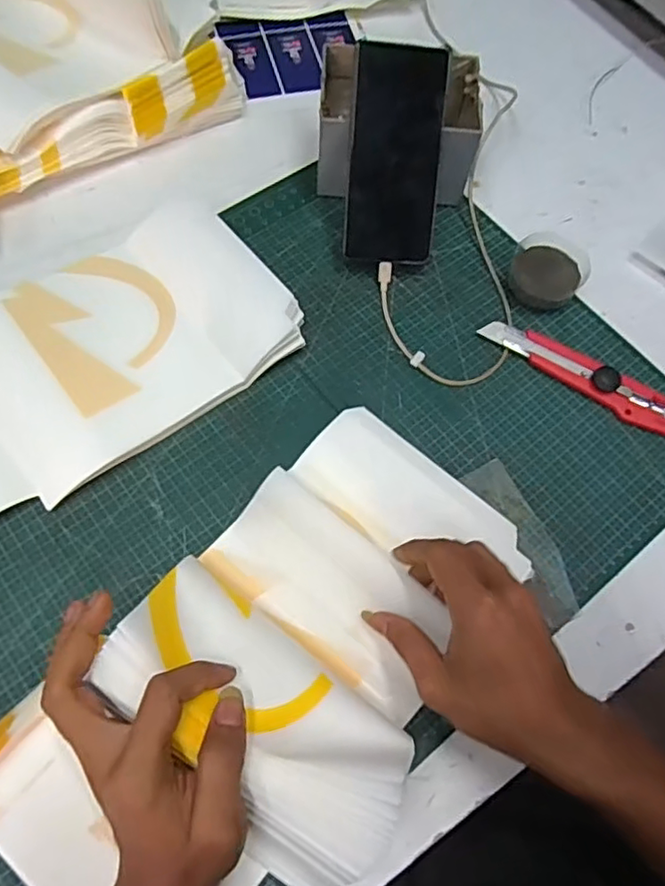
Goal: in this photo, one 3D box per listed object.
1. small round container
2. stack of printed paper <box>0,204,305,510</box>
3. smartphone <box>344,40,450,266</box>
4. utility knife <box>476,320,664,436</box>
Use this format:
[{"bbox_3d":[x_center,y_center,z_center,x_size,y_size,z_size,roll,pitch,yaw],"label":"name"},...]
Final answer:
[{"bbox_3d":[0.186,-0.148,0.516,0.060,0.031,0.069,22,68,6],"label":"small round container"},{"bbox_3d":[-0.206,-0.057,0.455,0.345,0.033,0.176,-35,73,-16],"label":"stack of printed paper"},{"bbox_3d":[0.051,-0.232,0.484,0.074,0.013,0.160,2,106,-1],"label":"smartphone"},{"bbox_3d":[0.202,-0.058,0.486,0.166,0.015,0.029,34,70,11],"label":"utility knife"}]

